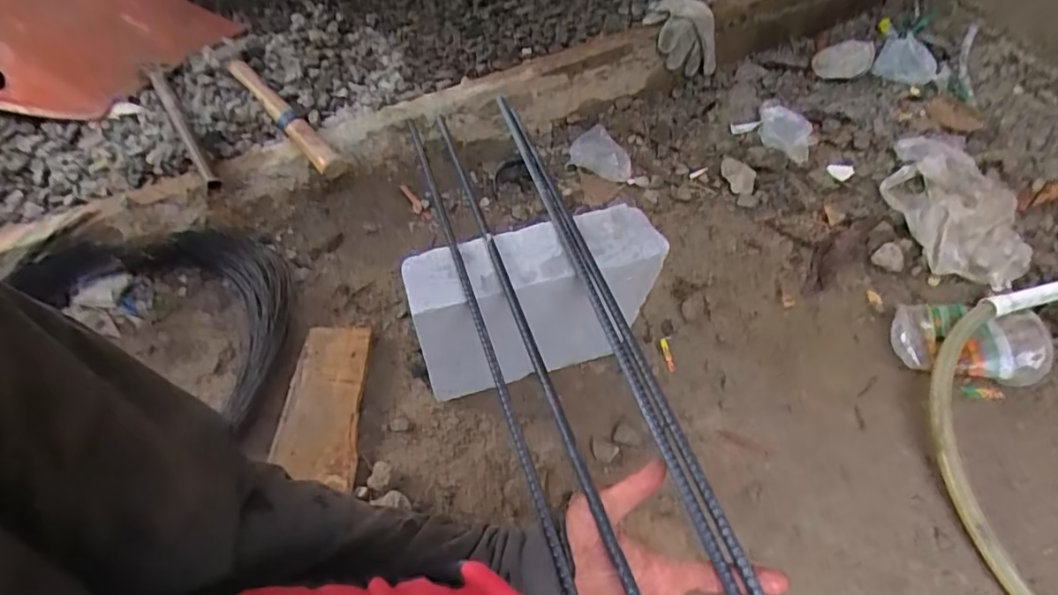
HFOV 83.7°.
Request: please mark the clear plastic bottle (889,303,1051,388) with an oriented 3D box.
[{"bbox_3d":[0.540,0.057,0.732,0.159,0.052,0.099,7,55,8],"label":"clear plastic bottle"}]

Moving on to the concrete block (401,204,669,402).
[{"bbox_3d":[0.006,0.020,0.670,0.263,0.213,0.082,-16,55,-9],"label":"concrete block"}]

